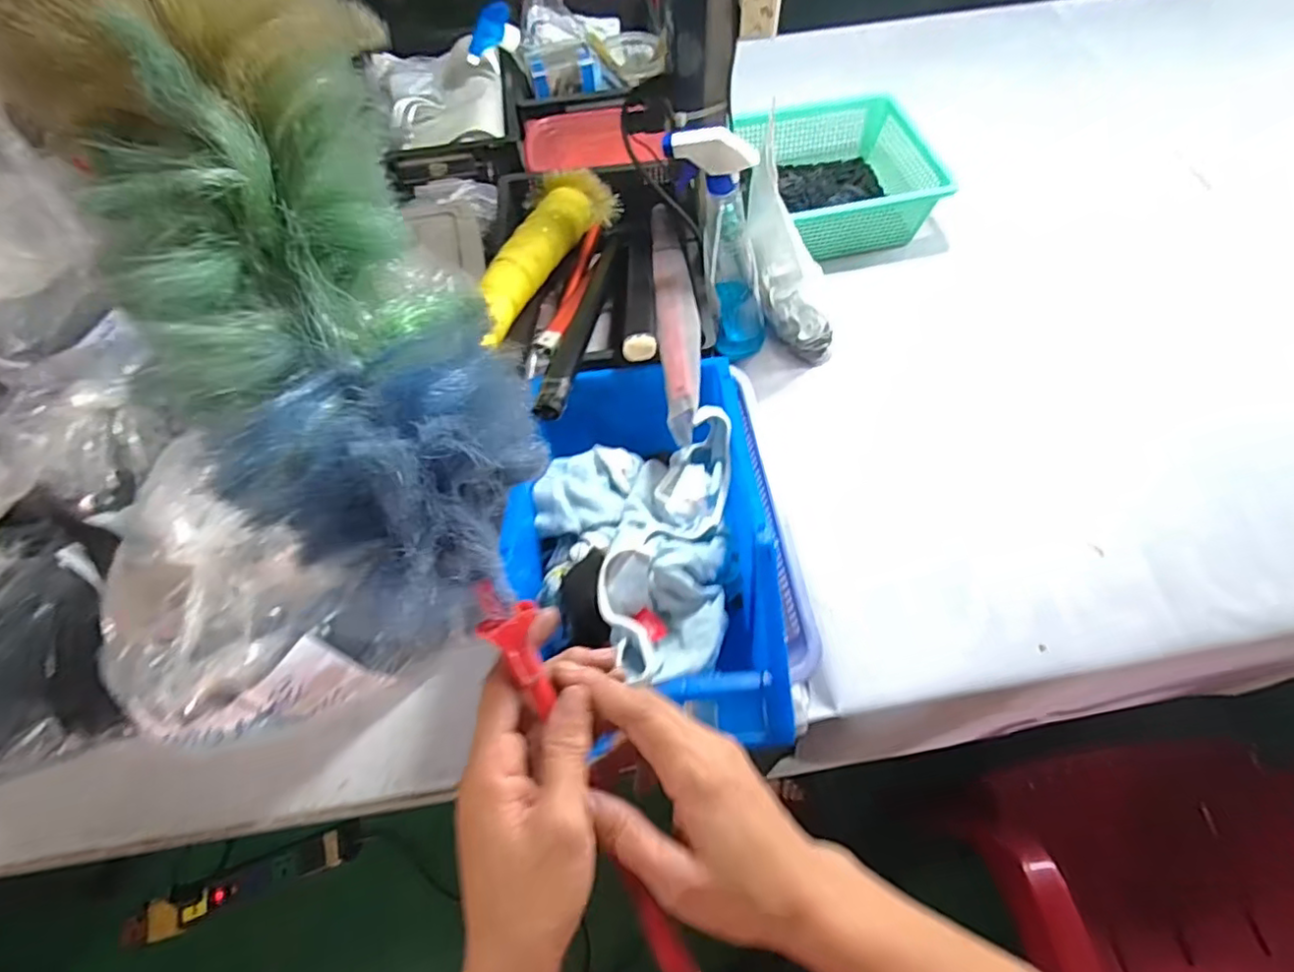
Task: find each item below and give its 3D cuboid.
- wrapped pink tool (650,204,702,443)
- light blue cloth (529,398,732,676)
[{"bbox_3d":[0.028,-0.193,0.670,0.050,0.039,0.430,-3,43,1],"label":"wrapped pink tool"},{"bbox_3d":[-0.013,0.041,0.518,0.164,0.061,0.240,1,61,3],"label":"light blue cloth"}]

